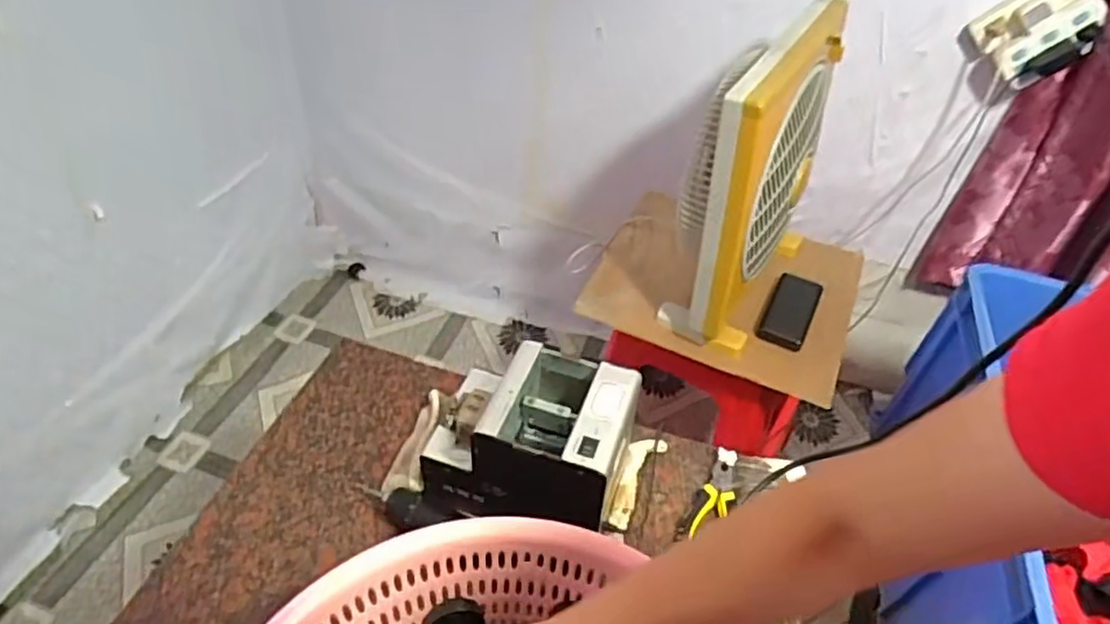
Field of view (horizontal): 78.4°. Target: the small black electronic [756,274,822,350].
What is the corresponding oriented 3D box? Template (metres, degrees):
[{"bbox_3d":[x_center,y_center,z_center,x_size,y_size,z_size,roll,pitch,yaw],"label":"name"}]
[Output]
[{"bbox_3d":[0.394,-0.006,1.139,0.078,0.020,0.178,24,45,18],"label":"small black electronic"}]

